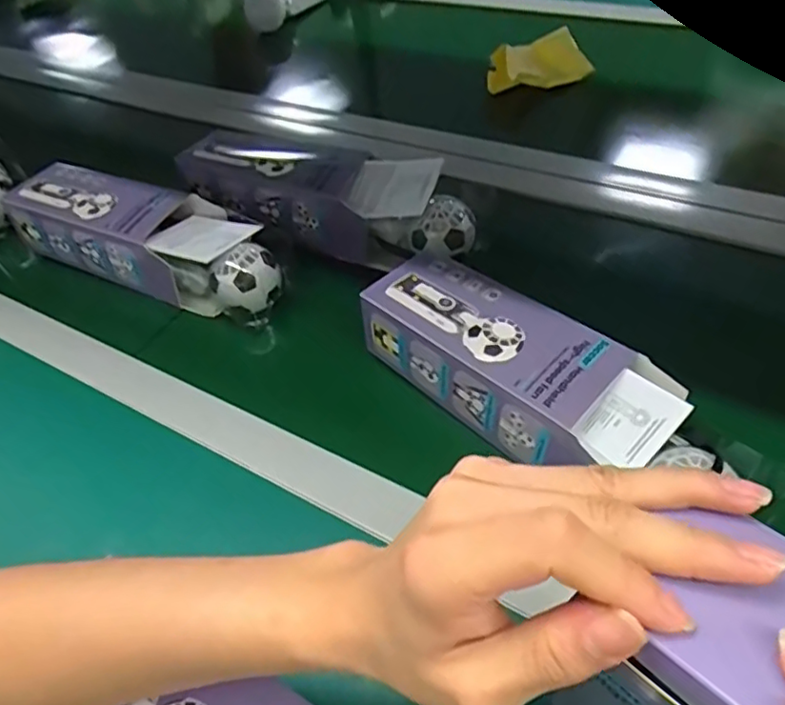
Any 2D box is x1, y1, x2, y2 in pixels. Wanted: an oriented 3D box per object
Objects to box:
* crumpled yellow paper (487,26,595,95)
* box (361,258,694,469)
[{"bbox_3d":[0.182,-0.358,0.783,0.128,0.042,0.067,-23,51,-17],"label":"crumpled yellow paper"},{"bbox_3d":[0.085,0.011,0.463,0.097,0.061,0.229,-36,56,-27],"label":"box"}]

